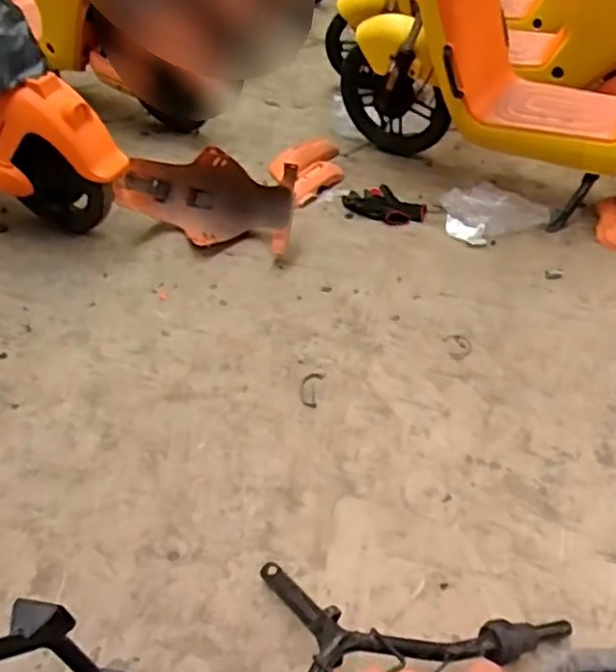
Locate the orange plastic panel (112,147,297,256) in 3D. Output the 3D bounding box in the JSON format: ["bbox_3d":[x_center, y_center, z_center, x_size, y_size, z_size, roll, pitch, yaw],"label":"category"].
[{"bbox_3d":[-0.241,-0.342,1.660,0.423,0.176,0.184,11,39,10],"label":"orange plastic panel"}]

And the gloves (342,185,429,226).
[{"bbox_3d":[0.210,-0.368,1.843,0.232,0.035,0.153,25,44,25],"label":"gloves"}]

